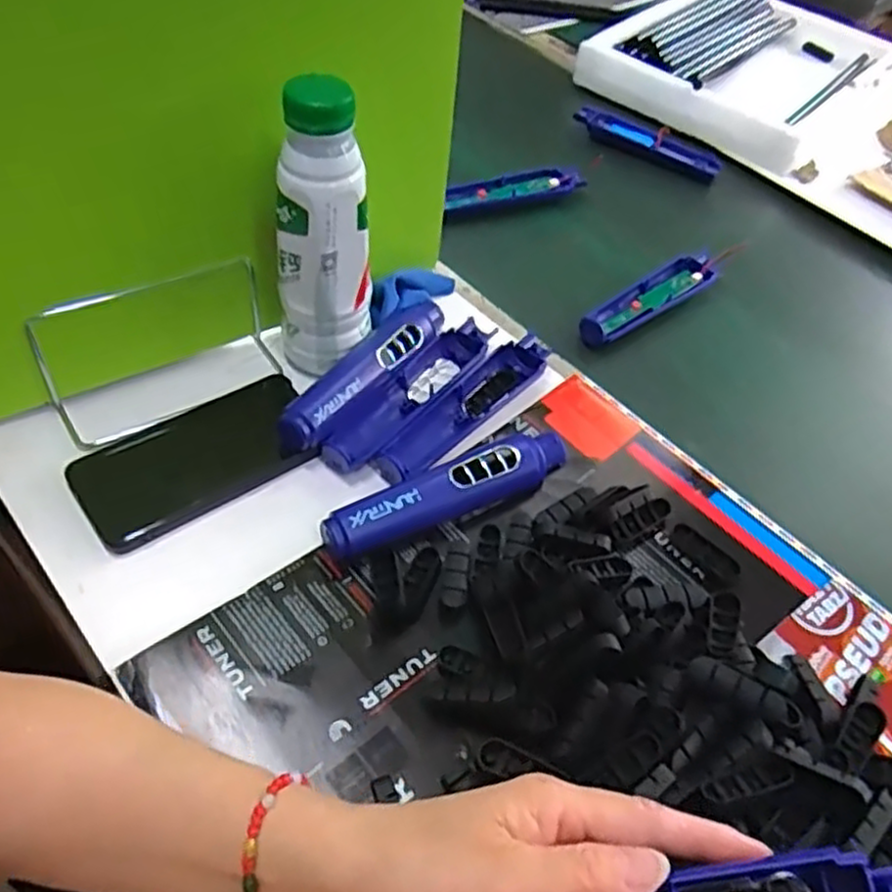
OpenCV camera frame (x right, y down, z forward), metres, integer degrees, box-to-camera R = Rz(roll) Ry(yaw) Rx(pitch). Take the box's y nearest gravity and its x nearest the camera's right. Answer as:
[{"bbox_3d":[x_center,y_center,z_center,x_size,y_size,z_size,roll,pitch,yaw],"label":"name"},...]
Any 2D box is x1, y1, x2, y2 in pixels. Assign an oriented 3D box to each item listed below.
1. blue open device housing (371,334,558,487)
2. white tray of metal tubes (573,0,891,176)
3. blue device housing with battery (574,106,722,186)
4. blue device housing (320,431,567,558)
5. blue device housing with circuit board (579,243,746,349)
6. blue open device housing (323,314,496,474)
[{"bbox_3d":[0.017,-0.028,0.530,0.035,0.020,0.165,37,56,21],"label":"blue open device housing"},{"bbox_3d":[0.392,-0.489,0.944,0.319,0.047,0.402,39,56,22],"label":"white tray of metal tubes"},{"bbox_3d":[0.228,-0.341,0.838,0.167,0.025,0.039,35,55,20],"label":"blue device housing with battery"},{"bbox_3d":[0.007,0.027,0.477,0.175,0.027,0.031,-23,57,-24],"label":"blue device housing"},{"bbox_3d":[0.186,-0.134,0.647,0.178,0.022,0.040,-34,62,-29],"label":"blue device housing with circuit board"},{"bbox_3d":[-0.024,-0.037,0.534,0.040,0.019,0.162,32,54,18],"label":"blue open device housing"}]

